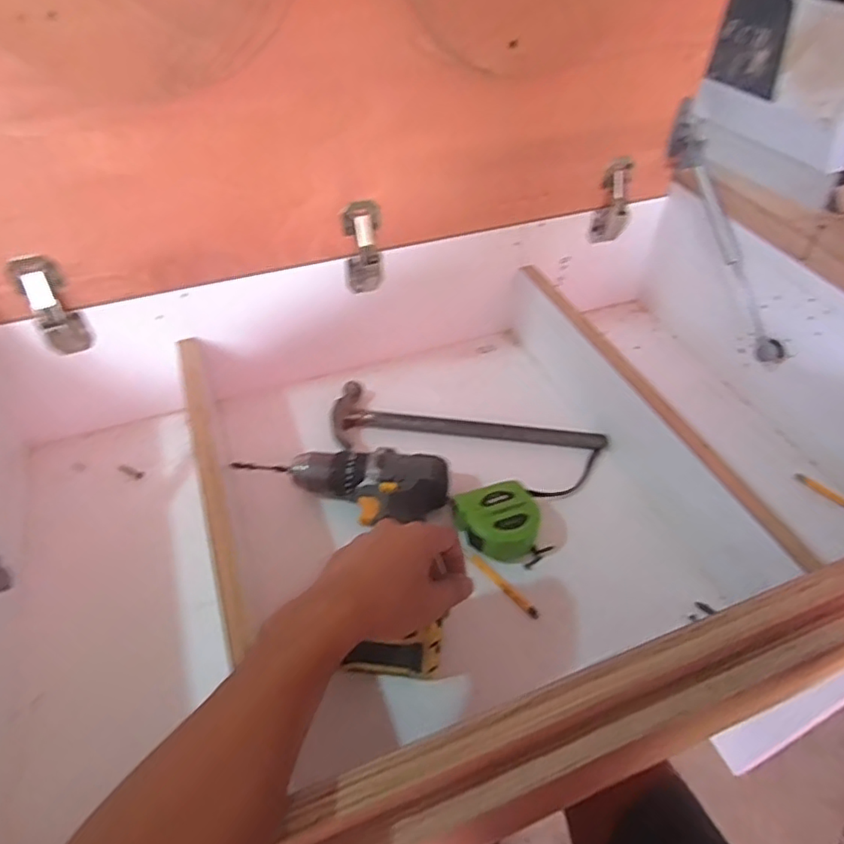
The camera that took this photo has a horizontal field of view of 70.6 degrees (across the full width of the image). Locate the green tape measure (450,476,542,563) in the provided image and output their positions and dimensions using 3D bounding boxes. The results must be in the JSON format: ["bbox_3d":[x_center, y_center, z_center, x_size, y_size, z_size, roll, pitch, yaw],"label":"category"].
[{"bbox_3d":[0.077,0.099,0.589,0.076,0.042,0.076,0,47,0],"label":"green tape measure"}]

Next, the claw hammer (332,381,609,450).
[{"bbox_3d":[0.053,-0.009,0.710,0.311,0.023,0.095,-1,47,-1],"label":"claw hammer"}]

